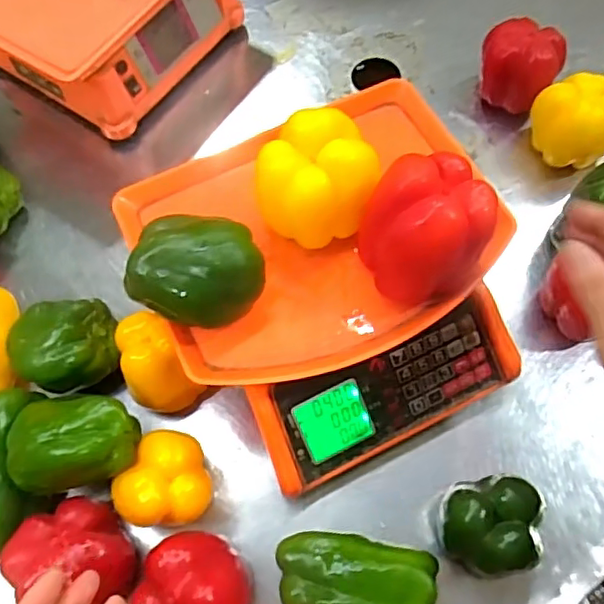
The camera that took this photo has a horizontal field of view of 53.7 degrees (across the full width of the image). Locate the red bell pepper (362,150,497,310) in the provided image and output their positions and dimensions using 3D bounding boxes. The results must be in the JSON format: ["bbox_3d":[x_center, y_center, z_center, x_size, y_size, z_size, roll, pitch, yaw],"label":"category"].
[{"bbox_3d":[0.087,-0.050,0.422,0.080,0.087,0.070,-10,67,-5],"label":"red bell pepper"}]

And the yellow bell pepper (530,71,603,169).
[{"bbox_3d":[0.282,-0.182,0.625,0.070,0.088,0.075,0,66,0],"label":"yellow bell pepper"}]

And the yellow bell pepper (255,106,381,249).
[{"bbox_3d":[0.011,-0.090,0.449,0.087,0.072,0.077,-17,67,-7],"label":"yellow bell pepper"}]

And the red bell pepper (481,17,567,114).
[{"bbox_3d":[0.234,-0.252,0.649,0.079,0.080,0.067,27,69,11],"label":"red bell pepper"}]

